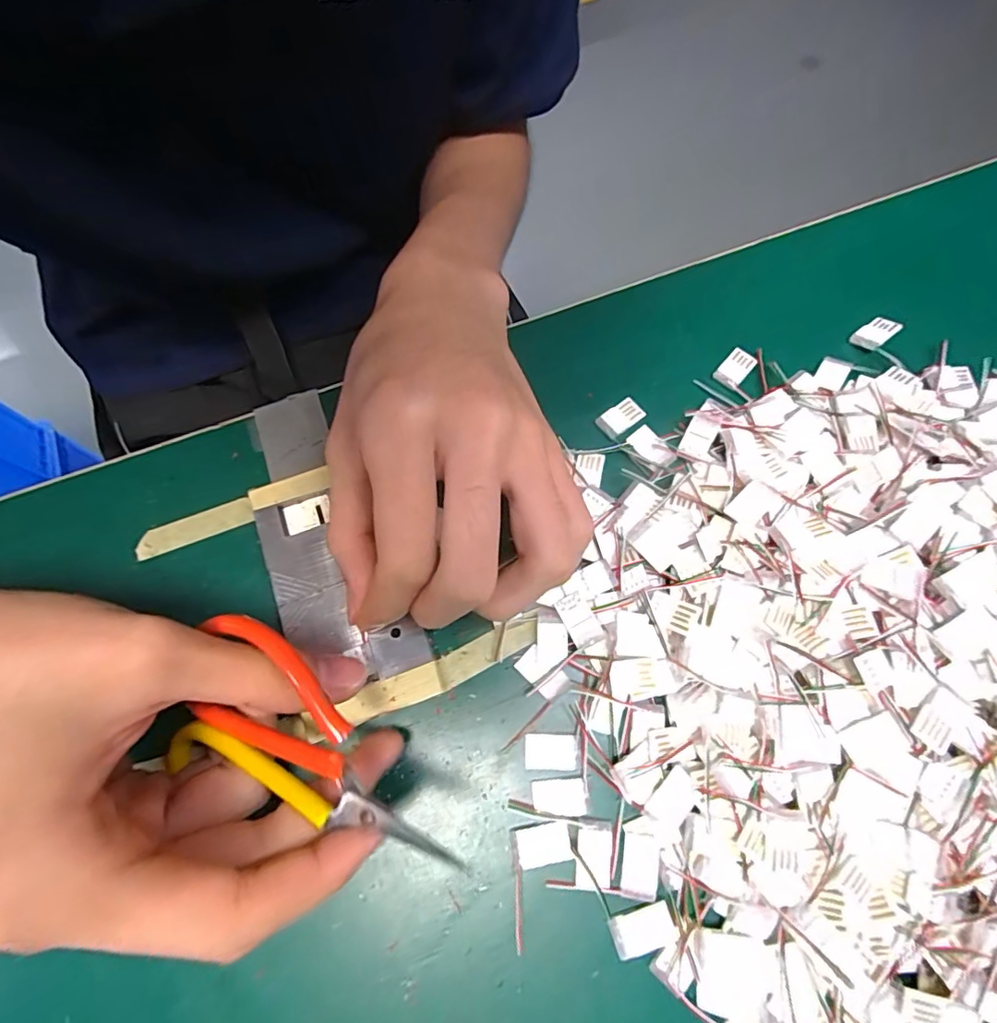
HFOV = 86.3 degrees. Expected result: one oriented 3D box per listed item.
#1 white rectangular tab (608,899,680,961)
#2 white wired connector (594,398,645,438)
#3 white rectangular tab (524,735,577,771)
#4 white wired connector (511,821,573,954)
[{"bbox_3d":[0.047,0.135,0.171,0.020,0.004,0.012,-18,72,-5],"label":"white rectangular tab"},{"bbox_3d":[0.053,-0.041,0.228,0.019,0.004,0.012,-37,75,-10],"label":"white wired connector"},{"bbox_3d":[0.018,0.086,0.189,0.018,0.004,0.012,-2,72,1],"label":"white rectangular tab"},{"bbox_3d":[0.015,0.124,0.176,0.020,0.004,0.036,-3,72,0],"label":"white wired connector"}]

